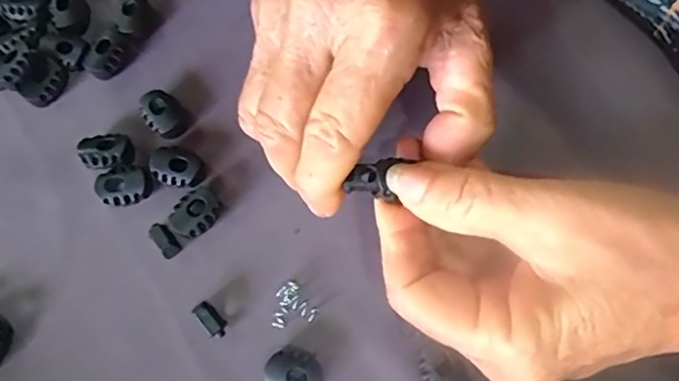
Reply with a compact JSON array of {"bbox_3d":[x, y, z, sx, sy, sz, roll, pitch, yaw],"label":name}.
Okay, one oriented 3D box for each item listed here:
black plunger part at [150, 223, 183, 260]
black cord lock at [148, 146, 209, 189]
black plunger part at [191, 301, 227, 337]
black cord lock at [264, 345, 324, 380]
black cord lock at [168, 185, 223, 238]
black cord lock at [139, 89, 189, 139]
[{"bbox_3d":[-0.073,0.021,0.232,0.008,0.008,0.015,-36,74,-9],"label":"black plunger part"},{"bbox_3d":[-0.070,-0.010,0.240,0.023,0.009,0.016,23,74,9],"label":"black cord lock"},{"bbox_3d":[-0.051,0.052,0.221,0.008,0.008,0.015,-43,76,-11],"label":"black plunger part"},{"bbox_3d":[-0.018,0.071,0.214,0.022,0.008,0.018,31,76,11],"label":"black cord lock"},{"bbox_3d":[-0.061,0.010,0.235,0.022,0.008,0.018,-41,75,-10],"label":"black cord lock"},{"bbox_3d":[-0.078,-0.033,0.248,0.016,0.010,0.024,-37,75,-9],"label":"black cord lock"}]

